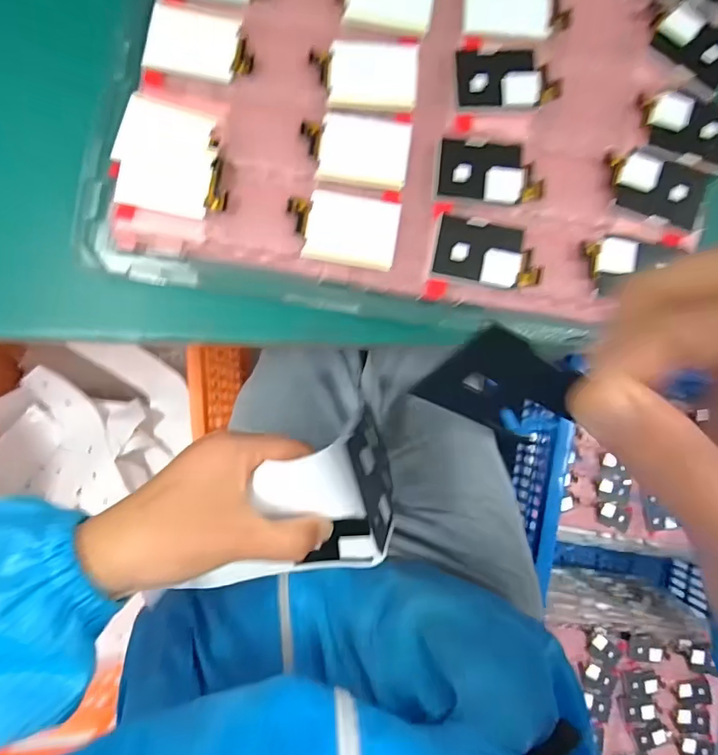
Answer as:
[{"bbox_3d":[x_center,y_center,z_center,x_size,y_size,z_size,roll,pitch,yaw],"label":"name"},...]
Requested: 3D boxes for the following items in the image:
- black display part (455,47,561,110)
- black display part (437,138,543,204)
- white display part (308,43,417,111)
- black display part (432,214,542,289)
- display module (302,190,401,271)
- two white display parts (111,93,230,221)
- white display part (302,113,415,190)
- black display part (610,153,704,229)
[{"bbox_3d":[0.080,-0.164,0.263,0.054,0.004,0.033,-3,87,-3],"label":"black display part"},{"bbox_3d":[0.070,-0.112,0.260,0.055,0.004,0.033,5,87,-2],"label":"black display part"},{"bbox_3d":[0.004,-0.165,0.261,0.056,0.004,0.037,1,87,-3],"label":"white display part"},{"bbox_3d":[0.069,-0.066,0.257,0.056,0.004,0.031,11,90,1],"label":"black display part"},{"bbox_3d":[-0.003,-0.079,0.255,0.047,0.006,0.039,9,87,-2],"label":"display module"},{"bbox_3d":[-0.096,-0.114,0.252,0.060,0.007,0.056,12,86,-2],"label":"two white display parts"},{"bbox_3d":[-0.001,-0.123,0.258,0.055,0.004,0.038,6,87,-2],"label":"white display part"},{"bbox_3d":[0.162,-0.104,0.262,0.048,0.008,0.031,21,86,-1],"label":"black display part"}]

